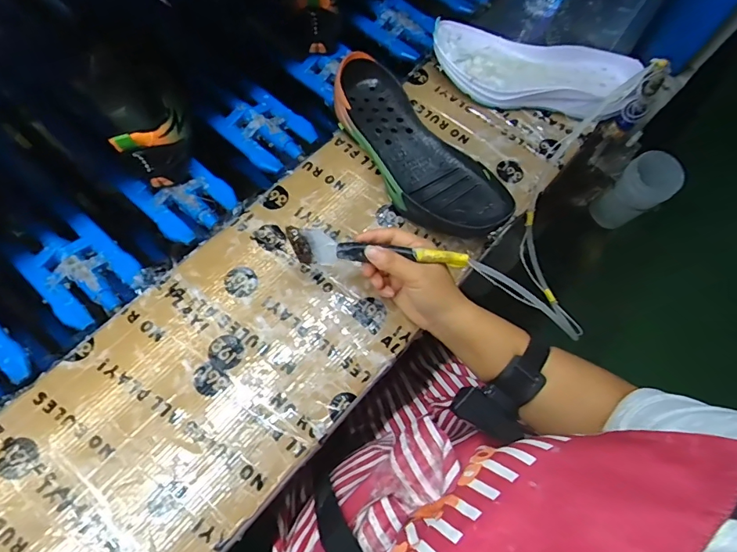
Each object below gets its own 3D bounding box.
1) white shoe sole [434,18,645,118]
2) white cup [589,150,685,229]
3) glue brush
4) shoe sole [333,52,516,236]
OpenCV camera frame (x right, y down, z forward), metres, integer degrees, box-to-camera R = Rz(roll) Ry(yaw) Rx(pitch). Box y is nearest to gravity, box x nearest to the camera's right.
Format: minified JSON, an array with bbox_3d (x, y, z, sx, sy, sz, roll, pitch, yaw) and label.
[{"bbox_3d":[0.215,-0.281,0.621,0.267,0.071,0.099,7,68,-4],"label":"white shoe sole"},{"bbox_3d":[0.427,-0.130,0.749,0.084,0.137,0.074,-33,78,-13],"label":"white cup"},{"bbox_3d":[0.005,-0.021,0.450,0.178,0.033,0.011,7,22,7],"label":"glue brush"},{"bbox_3d":[0.054,-0.149,0.530,0.108,0.059,0.265,-33,76,-17],"label":"shoe sole"}]

